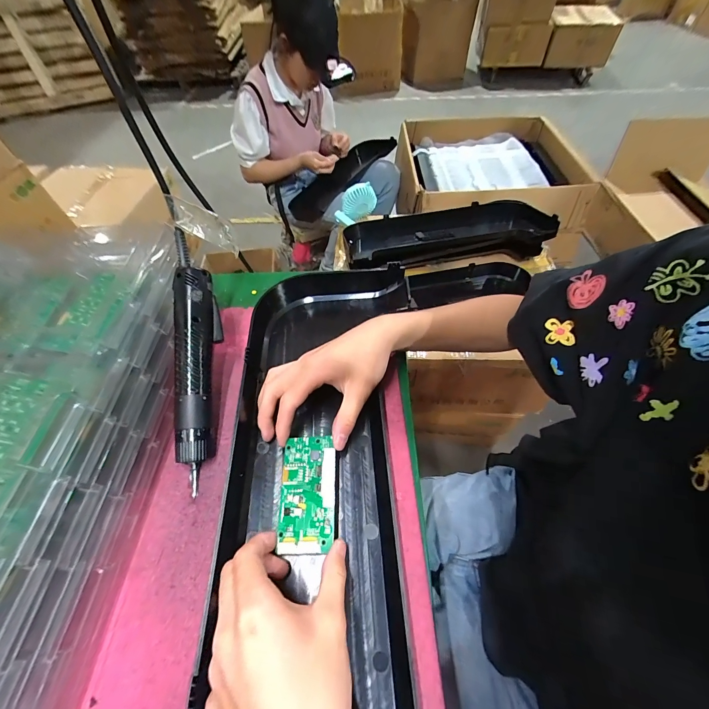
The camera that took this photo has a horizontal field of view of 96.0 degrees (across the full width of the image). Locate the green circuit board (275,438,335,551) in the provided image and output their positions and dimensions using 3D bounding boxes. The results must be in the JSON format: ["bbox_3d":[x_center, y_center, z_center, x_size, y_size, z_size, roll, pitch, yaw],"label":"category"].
[{"bbox_3d":[-0.041,0.119,0.281,0.049,0.008,0.093,-1,55,0],"label":"green circuit board"}]

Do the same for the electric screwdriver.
[{"bbox_3d":[-0.158,0.018,0.322,0.038,0.032,0.215,-4,80,-3],"label":"electric screwdriver"}]

